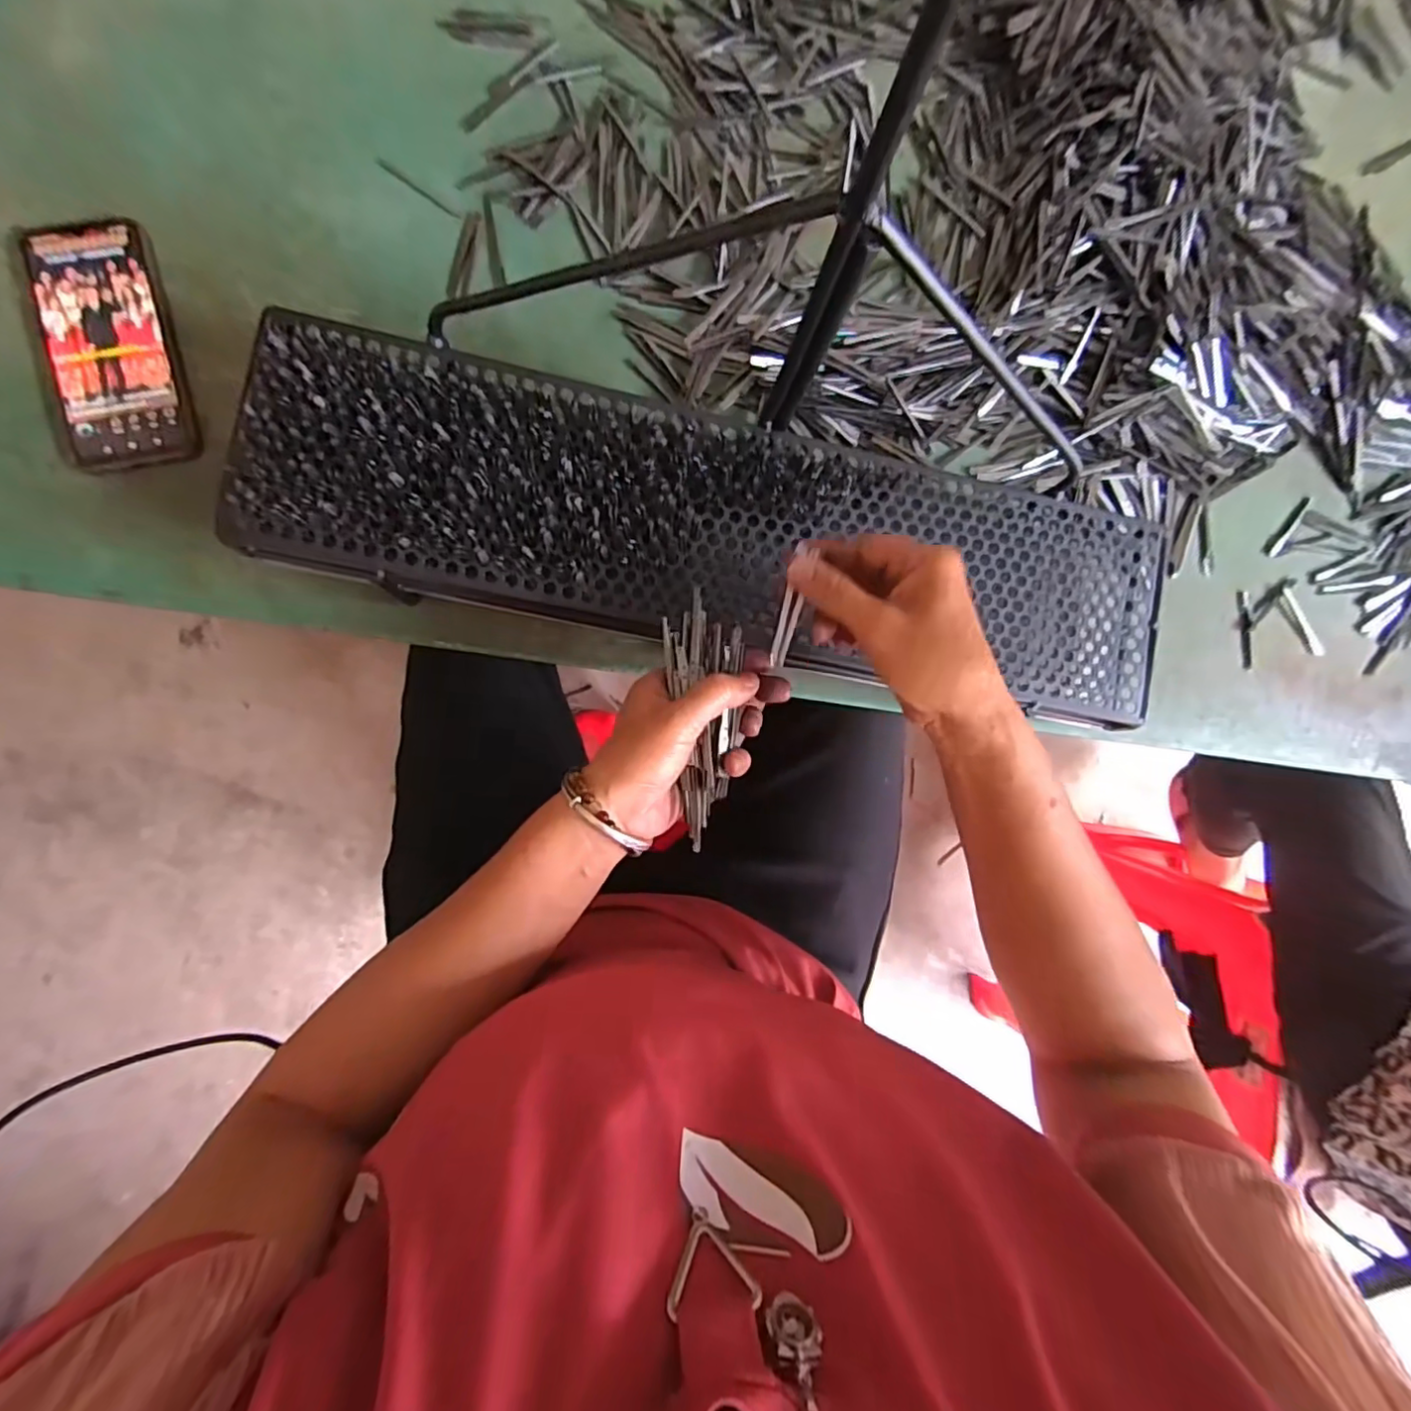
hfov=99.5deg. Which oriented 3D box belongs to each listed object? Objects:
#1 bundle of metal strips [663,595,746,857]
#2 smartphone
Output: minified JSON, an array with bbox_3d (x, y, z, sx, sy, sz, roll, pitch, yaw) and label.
[{"bbox_3d":[-0.001,0.007,0.343,0.046,0.023,0.143,1,84,-7],"label":"bundle of metal strips"},{"bbox_3d":[-0.397,-0.240,0.398,0.083,0.010,0.163,-12,91,-7],"label":"smartphone"}]

